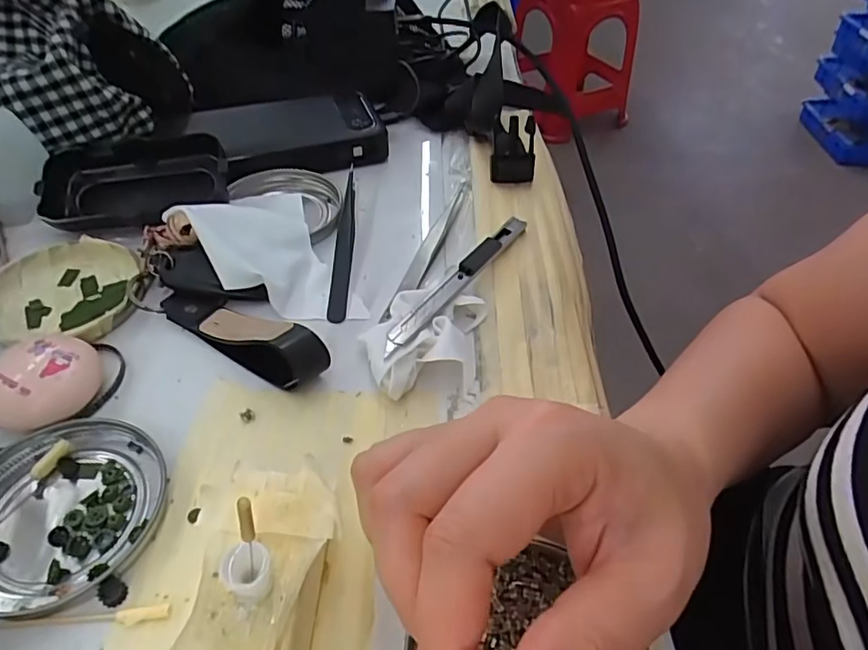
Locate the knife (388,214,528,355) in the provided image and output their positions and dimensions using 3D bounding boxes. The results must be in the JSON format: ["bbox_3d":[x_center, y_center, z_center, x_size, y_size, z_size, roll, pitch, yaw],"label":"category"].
[{"bbox_3d":[0.015,-0.024,0.311,0.012,0.014,0.134,28,52,23],"label":"knife"}]

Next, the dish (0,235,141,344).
[{"bbox_3d":[-0.203,-0.020,0.307,0.078,0.008,0.075,-4,47,-6],"label":"dish"}]

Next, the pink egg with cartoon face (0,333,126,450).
[{"bbox_3d":[-0.177,0.026,0.256,0.056,0.023,0.043,-15,49,-16],"label":"pink egg with cartoon face"}]

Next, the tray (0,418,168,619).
[{"bbox_3d":[-0.150,0.073,0.224,0.076,0.008,0.074,1,46,-1],"label":"tray"}]

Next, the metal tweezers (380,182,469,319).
[{"bbox_3d":[0.001,-0.054,0.346,0.011,0.013,0.141,16,48,13],"label":"metal tweezers"}]

